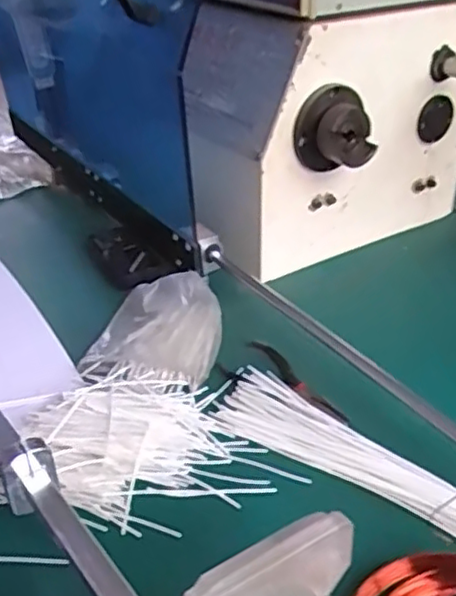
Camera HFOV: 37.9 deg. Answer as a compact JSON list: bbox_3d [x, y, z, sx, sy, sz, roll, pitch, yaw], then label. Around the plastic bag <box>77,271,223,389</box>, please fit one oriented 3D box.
[{"bbox_3d":[-0.064,0.024,0.628,0.114,0.039,0.126,6,32,11],"label":"plastic bag"}]

